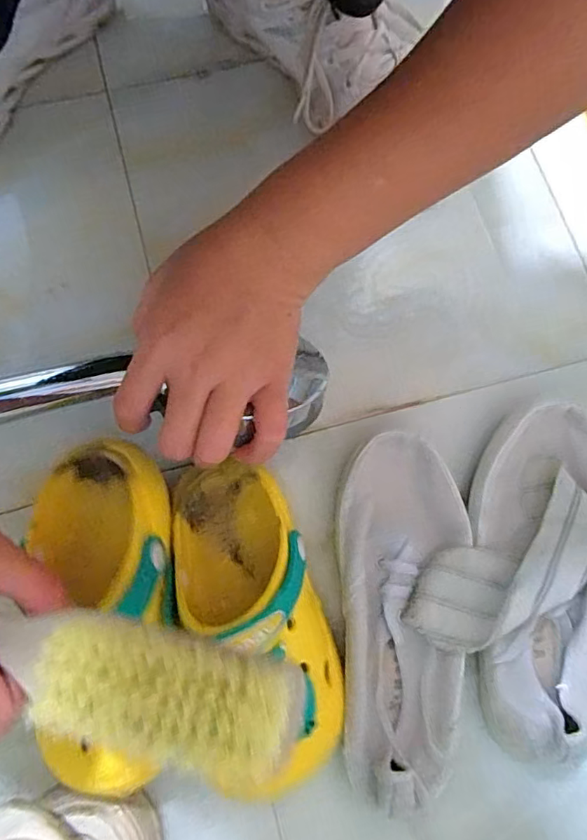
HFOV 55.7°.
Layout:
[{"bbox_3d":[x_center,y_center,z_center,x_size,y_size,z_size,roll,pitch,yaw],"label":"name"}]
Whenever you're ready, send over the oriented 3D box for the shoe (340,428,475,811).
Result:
[{"bbox_3d":[0.065,0.105,0.317,0.076,0.036,0.193,0,74,-1],"label":"shoe"}]

